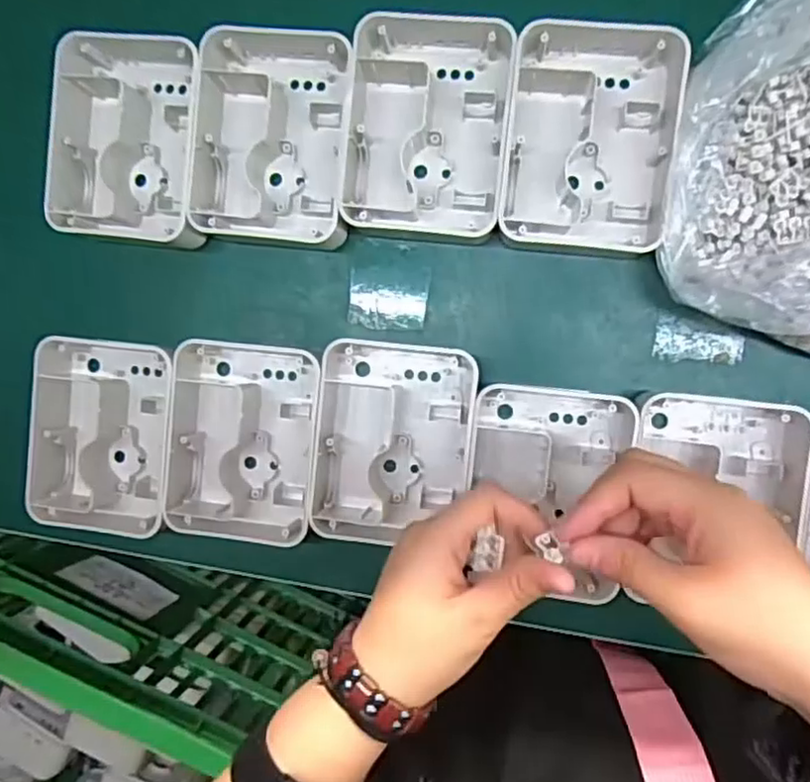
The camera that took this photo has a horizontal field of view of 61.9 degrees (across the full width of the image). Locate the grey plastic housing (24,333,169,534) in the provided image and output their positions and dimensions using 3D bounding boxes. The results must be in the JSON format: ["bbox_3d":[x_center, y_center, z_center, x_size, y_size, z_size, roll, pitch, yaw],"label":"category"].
[{"bbox_3d":[-0.203,0.032,0.465,0.100,0.039,0.132,7,93,8],"label":"grey plastic housing"}]

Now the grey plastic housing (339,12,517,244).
[{"bbox_3d":[0.015,-0.166,0.422,0.098,0.036,0.135,7,93,8],"label":"grey plastic housing"}]

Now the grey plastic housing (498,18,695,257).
[{"bbox_3d":[0.113,-0.156,0.413,0.101,0.046,0.135,6,93,8],"label":"grey plastic housing"}]

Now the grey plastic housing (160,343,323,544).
[{"bbox_3d":[-0.106,0.034,0.453,0.102,0.039,0.129,5,93,8],"label":"grey plastic housing"}]

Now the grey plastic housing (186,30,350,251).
[{"bbox_3d":[-0.082,-0.167,0.436,0.095,0.037,0.137,5,93,8],"label":"grey plastic housing"}]

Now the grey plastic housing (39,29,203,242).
[{"bbox_3d":[-0.179,-0.168,0.449,0.097,0.041,0.135,5,93,8],"label":"grey plastic housing"}]

